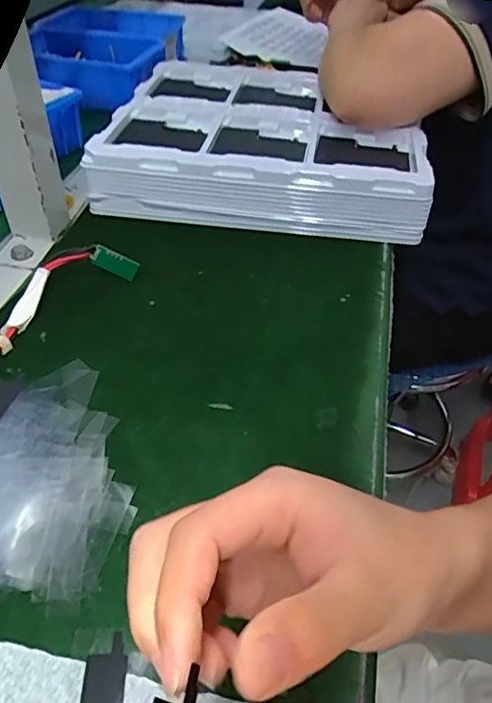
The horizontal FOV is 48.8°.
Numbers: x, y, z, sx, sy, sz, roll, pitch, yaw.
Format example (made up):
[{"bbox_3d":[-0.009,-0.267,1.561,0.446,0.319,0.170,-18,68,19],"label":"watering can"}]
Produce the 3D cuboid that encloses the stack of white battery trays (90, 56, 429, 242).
[{"bbox_3d":[0.029,-0.220,0.583,0.322,0.072,0.256,11,45,9],"label":"stack of white battery trays"}]

